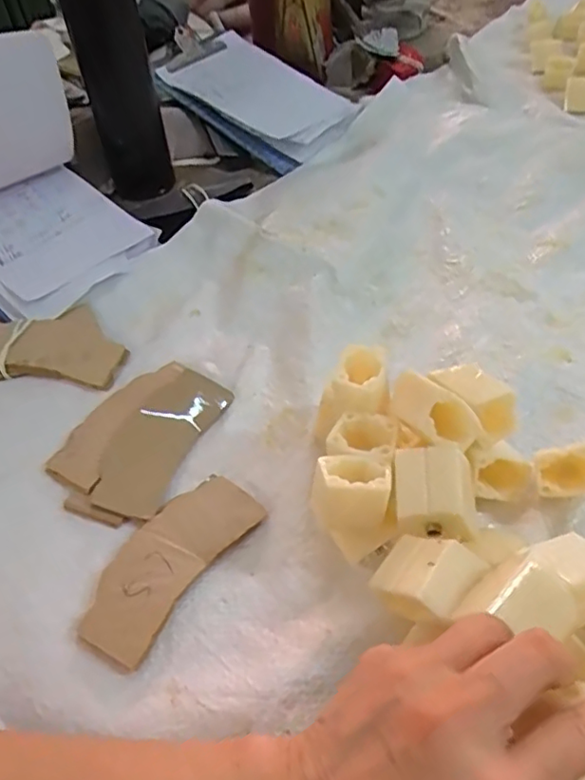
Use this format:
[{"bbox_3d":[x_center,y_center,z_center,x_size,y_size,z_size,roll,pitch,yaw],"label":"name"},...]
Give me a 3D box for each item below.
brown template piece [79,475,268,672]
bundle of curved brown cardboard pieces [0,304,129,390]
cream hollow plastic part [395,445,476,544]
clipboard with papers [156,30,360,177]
[{"bbox_3d":[-0.068,0.094,0.329,0.051,0.012,0.110,26,55,26],"label":"brown template piece"},{"bbox_3d":[-0.190,-0.034,0.451,0.129,0.018,0.068,2,48,7],"label":"bundle of curved brown cardboard pieces"},{"bbox_3d":[0.068,0.050,0.286,0.036,0.027,0.036,-2,47,3],"label":"cream hollow plastic part"},{"bbox_3d":[-0.048,-0.343,0.696,0.227,0.021,0.145,33,65,14],"label":"clipboard with papers"}]

